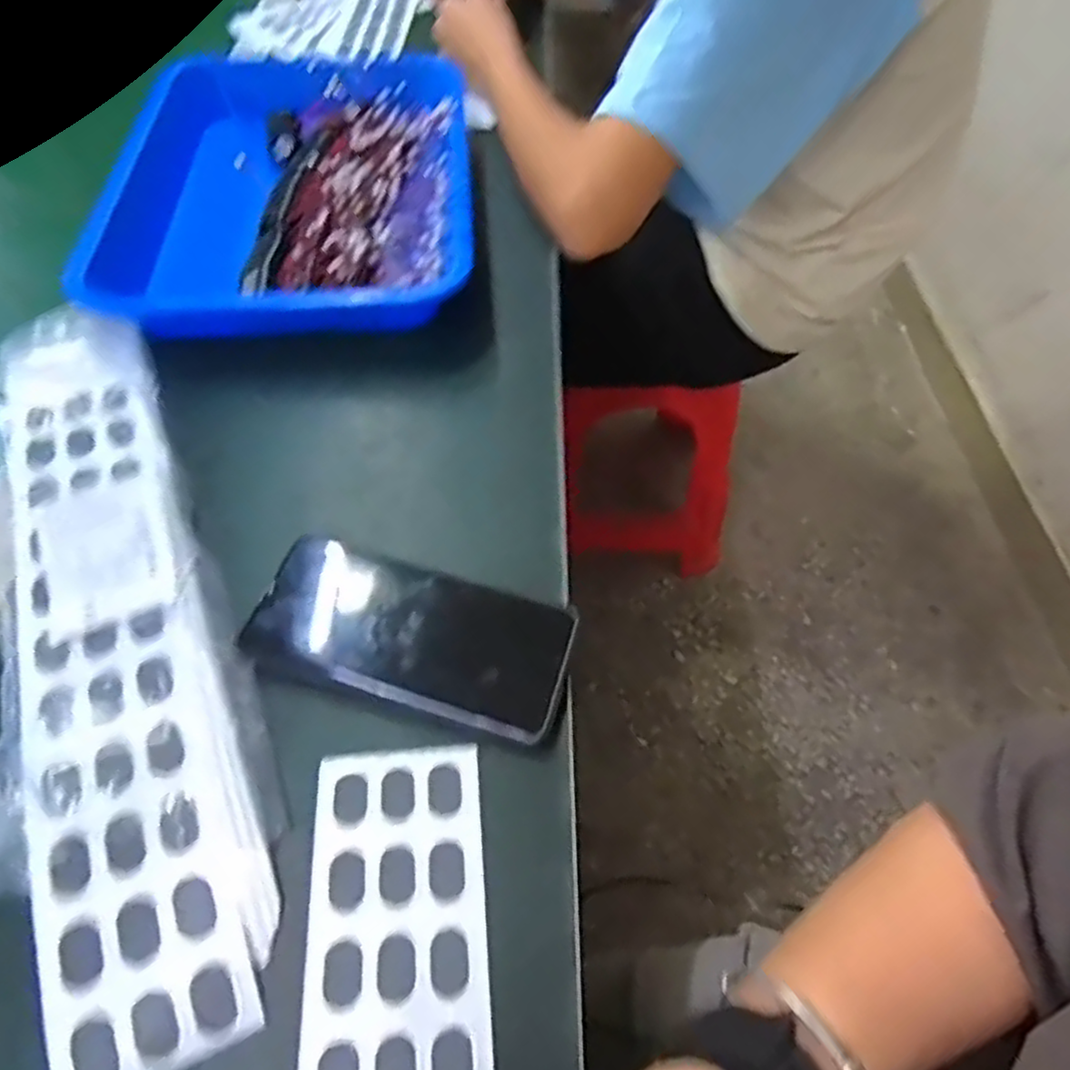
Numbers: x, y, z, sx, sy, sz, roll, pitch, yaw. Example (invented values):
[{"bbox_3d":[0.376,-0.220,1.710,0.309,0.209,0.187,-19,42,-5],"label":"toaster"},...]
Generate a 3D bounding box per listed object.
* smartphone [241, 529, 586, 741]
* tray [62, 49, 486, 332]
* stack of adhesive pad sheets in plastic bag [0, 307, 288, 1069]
[{"bbox_3d":[-0.062,0.050,0.375,0.161,0.009,0.078,14,55,8],"label":"smartphone"},{"bbox_3d":[-0.191,-0.293,0.590,0.270,0.056,0.363,-3,55,-4],"label":"tray"},{"bbox_3d":[-0.220,0.027,0.376,0.109,0.030,0.435,-19,57,-15],"label":"stack of adhesive pad sheets in plastic bag"}]

